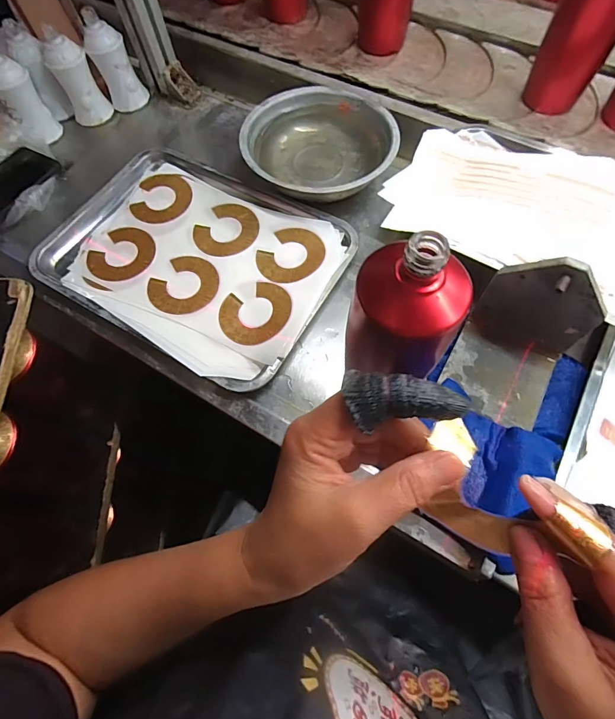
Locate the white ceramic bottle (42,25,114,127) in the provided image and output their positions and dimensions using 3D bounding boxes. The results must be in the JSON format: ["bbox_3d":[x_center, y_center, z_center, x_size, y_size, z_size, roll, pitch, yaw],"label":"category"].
[{"bbox_3d":[-0.338,-0.408,0.571,0.056,0.103,0.047,-34,70,-12],"label":"white ceramic bottle"}]

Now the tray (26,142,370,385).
[{"bbox_3d":[-0.140,-0.133,0.476,0.346,0.021,0.249,28,71,13],"label":"tray"}]

